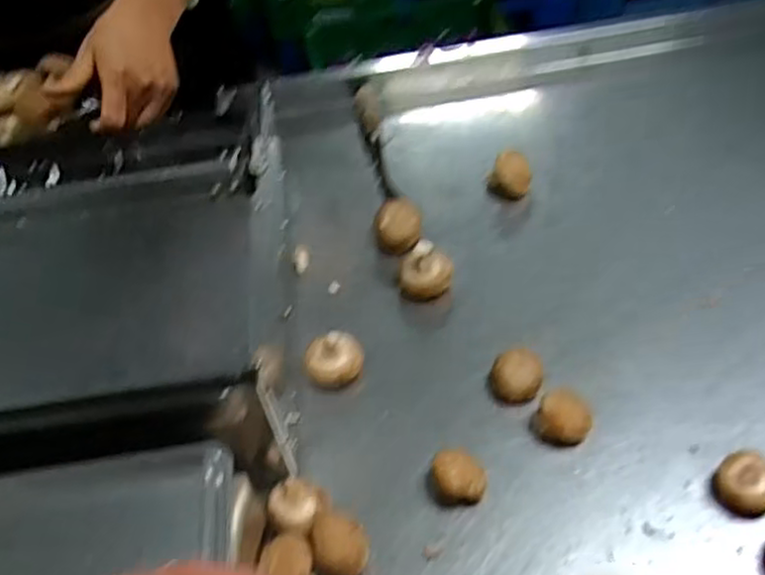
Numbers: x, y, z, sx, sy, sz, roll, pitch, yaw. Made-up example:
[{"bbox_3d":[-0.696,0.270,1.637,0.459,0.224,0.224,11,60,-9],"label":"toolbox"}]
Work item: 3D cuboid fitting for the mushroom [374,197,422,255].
[{"bbox_3d":[0.016,-0.062,0.729,0.050,0.035,0.052,-4,47,3],"label":"mushroom"}]

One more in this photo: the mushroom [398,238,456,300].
[{"bbox_3d":[0.042,-0.015,0.677,0.052,0.048,0.042,0,47,6],"label":"mushroom"}]

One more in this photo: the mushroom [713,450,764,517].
[{"bbox_3d":[0.266,0.137,0.508,0.042,0.037,0.042,-3,47,4],"label":"mushroom"}]

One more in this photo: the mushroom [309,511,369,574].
[{"bbox_3d":[-0.029,0.189,0.505,0.039,0.043,0.046,-6,49,1],"label":"mushroom"}]

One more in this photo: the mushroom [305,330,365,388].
[{"bbox_3d":[-0.042,0.064,0.621,0.050,0.042,0.040,-7,47,0],"label":"mushroom"}]

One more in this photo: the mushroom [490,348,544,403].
[{"bbox_3d":[0.113,0.077,0.595,0.042,0.030,0.040,-3,47,4],"label":"mushroom"}]

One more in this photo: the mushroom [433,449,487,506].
[{"bbox_3d":[0.058,0.145,0.536,0.038,0.030,0.034,-4,47,3],"label":"mushroom"}]

